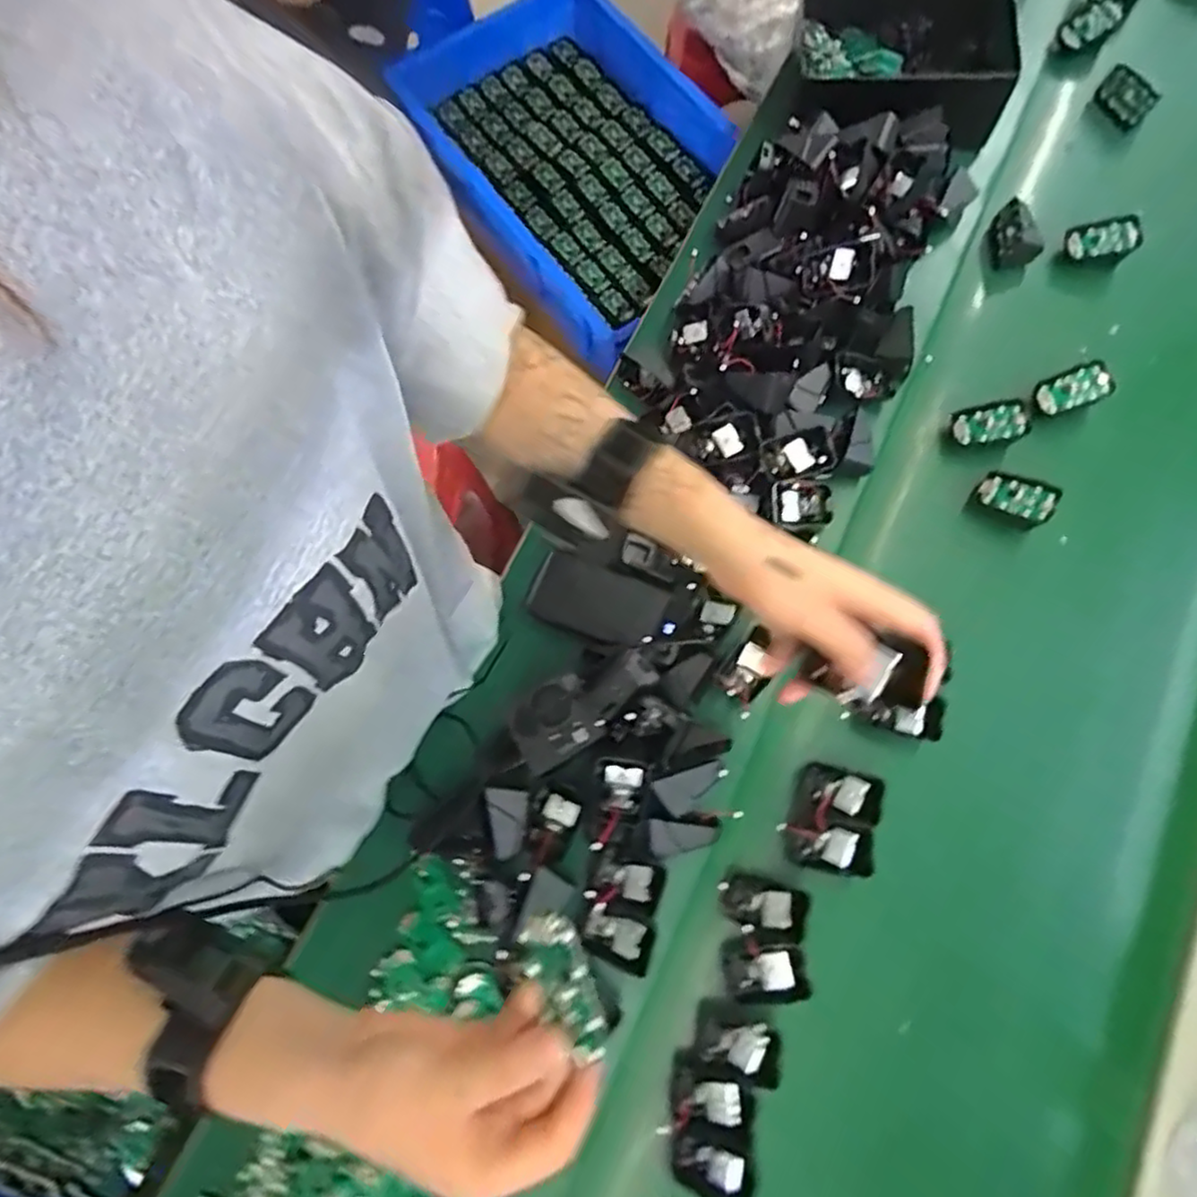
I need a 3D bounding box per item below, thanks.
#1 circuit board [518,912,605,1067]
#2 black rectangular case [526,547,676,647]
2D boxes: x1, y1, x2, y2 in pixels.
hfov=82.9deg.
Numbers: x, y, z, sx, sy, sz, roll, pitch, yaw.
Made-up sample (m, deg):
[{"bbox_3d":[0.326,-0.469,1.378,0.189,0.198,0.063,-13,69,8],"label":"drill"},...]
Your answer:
[{"bbox_3d":[-0.017,0.169,0.299,0.034,0.005,0.061,-17,88,33],"label":"circuit board"},{"bbox_3d":[-0.003,0.004,0.664,0.130,0.010,0.069,23,95,12],"label":"black rectangular case"}]

